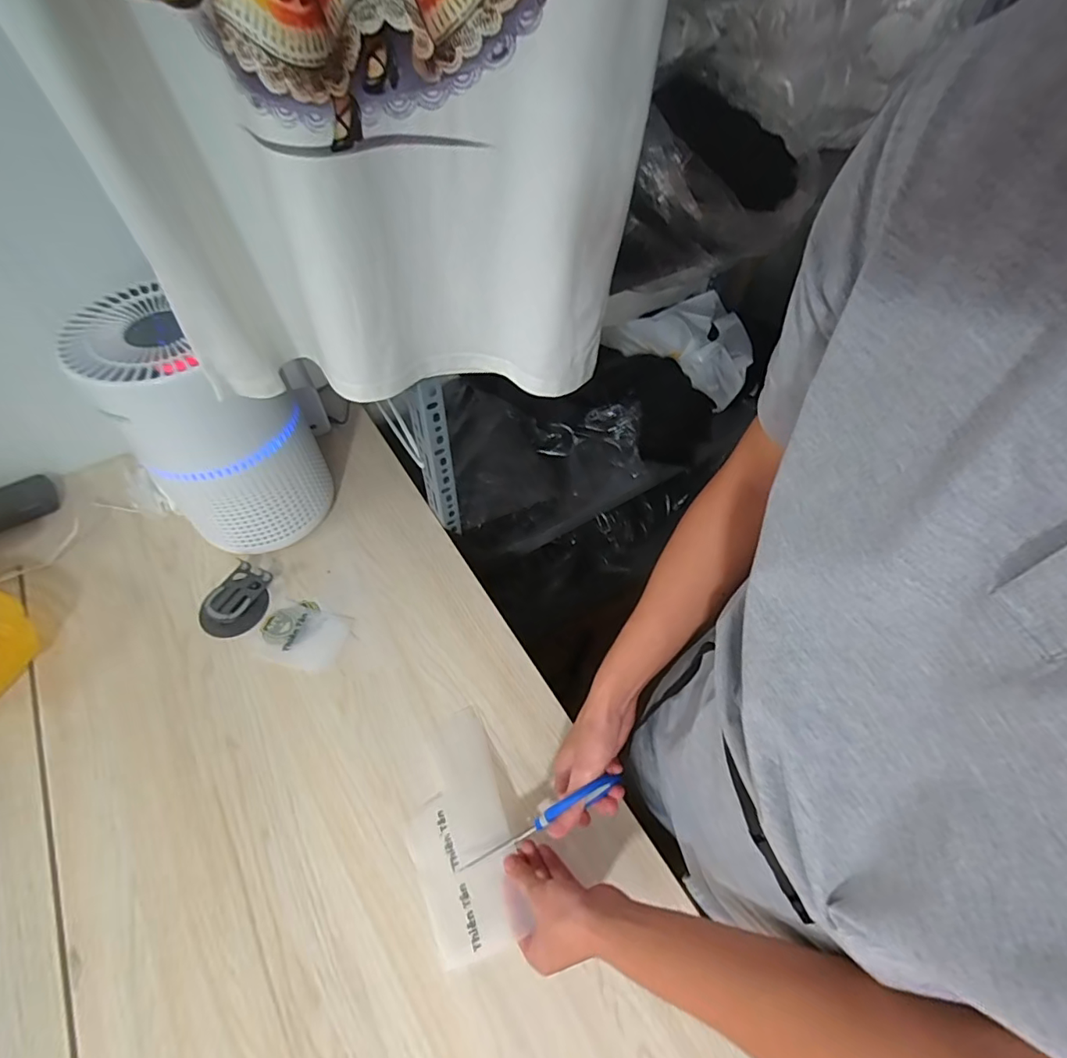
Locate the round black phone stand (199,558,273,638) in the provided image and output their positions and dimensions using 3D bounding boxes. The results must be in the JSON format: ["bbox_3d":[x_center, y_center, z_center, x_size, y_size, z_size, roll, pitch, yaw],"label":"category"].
[{"bbox_3d":[-0.395,0.095,0.695,0.076,0.020,0.098,17,54,9],"label":"round black phone stand"}]

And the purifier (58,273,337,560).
[{"bbox_3d":[-0.392,-0.111,0.665,0.198,0.310,0.164,5,53,-1],"label":"purifier"}]

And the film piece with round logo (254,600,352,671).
[{"bbox_3d":[-0.302,0.137,0.680,0.109,0.004,0.087,16,54,8],"label":"film piece with round logo"}]

